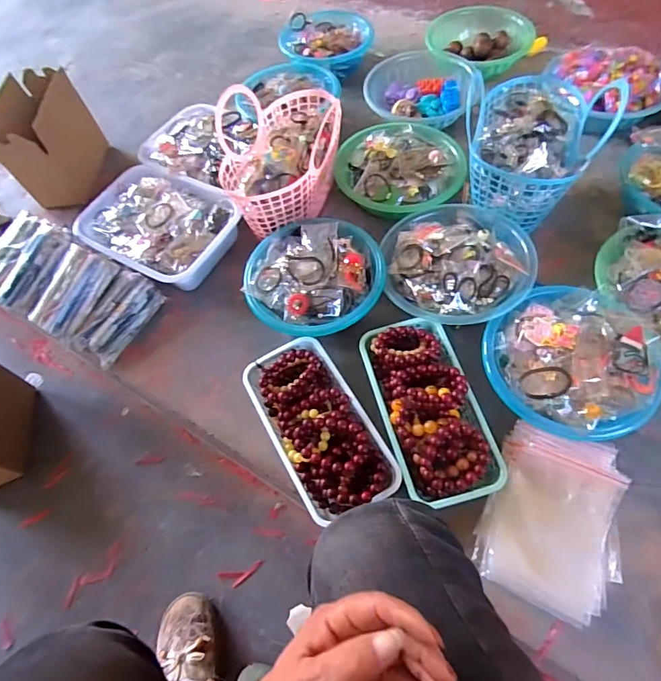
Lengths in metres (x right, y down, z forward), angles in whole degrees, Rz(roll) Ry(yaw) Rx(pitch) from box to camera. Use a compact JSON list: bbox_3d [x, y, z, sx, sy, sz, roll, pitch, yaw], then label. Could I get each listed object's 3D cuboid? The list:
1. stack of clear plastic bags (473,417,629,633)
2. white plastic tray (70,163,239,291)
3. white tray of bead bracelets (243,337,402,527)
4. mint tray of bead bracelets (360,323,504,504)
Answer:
[{"bbox_3d":[0.282,0.220,0.553,0.156,0.021,0.207,21,73,17],"label":"stack of clear plastic bags"},{"bbox_3d":[-0.325,-0.214,0.821,0.284,0.060,0.211,20,64,15],"label":"white plastic tray"},{"bbox_3d":[-0.021,0.114,0.614,0.124,0.066,0.256,-28,62,-12],"label":"white tray of bead bracelets"},{"bbox_3d":[0.136,0.087,0.611,0.130,0.071,0.260,-14,60,-4],"label":"mint tray of bead bracelets"}]

